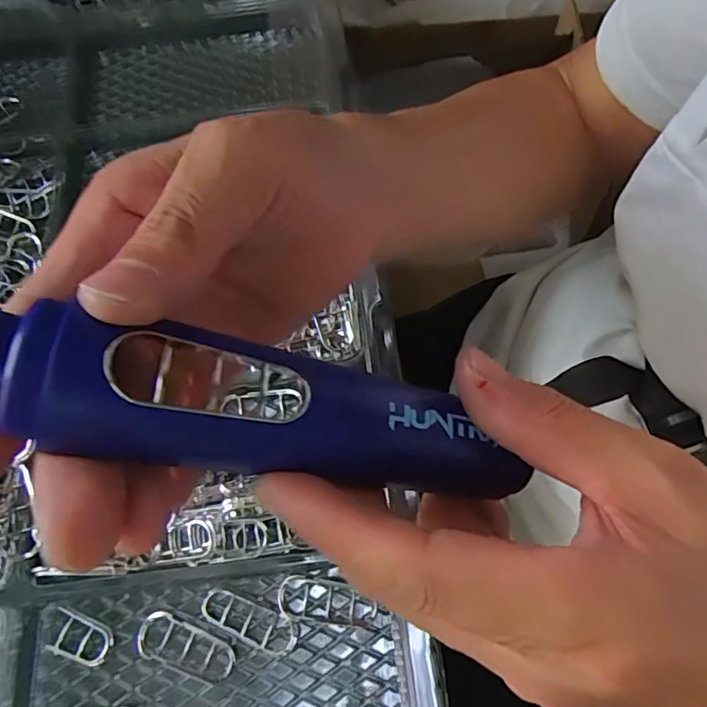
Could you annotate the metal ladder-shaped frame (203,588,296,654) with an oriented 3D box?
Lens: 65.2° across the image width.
[{"bbox_3d":[-0.055,0.142,0.293,0.053,0.004,0.018,24,72,4],"label":"metal ladder-shaped frame"}]

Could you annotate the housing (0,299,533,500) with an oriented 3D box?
[{"bbox_3d":[-0.022,0.014,0.151,0.163,0.018,0.036,13,64,-22],"label":"housing"}]

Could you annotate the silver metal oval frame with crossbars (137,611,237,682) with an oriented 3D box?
[{"bbox_3d":[-0.087,0.153,0.290,0.052,0.006,0.023,17,69,8],"label":"silver metal oval frame with crossbars"}]

